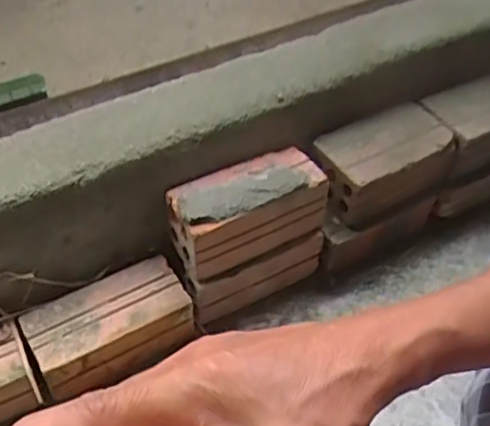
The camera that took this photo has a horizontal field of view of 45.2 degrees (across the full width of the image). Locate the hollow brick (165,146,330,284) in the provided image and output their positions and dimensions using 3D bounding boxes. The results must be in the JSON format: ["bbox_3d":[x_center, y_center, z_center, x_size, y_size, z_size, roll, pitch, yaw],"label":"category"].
[{"bbox_3d":[0.005,-0.004,0.653,0.171,0.083,0.077,-22,53,-22],"label":"hollow brick"}]

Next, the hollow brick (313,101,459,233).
[{"bbox_3d":[0.172,-0.064,0.740,0.177,0.078,0.106,-24,53,-23],"label":"hollow brick"}]

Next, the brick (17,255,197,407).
[{"bbox_3d":[-0.145,0.124,0.633,0.167,0.064,0.088,-23,53,-23],"label":"brick"}]

